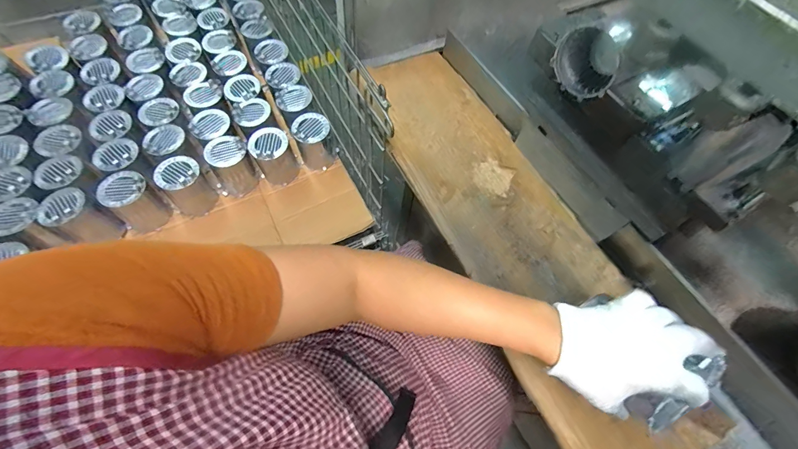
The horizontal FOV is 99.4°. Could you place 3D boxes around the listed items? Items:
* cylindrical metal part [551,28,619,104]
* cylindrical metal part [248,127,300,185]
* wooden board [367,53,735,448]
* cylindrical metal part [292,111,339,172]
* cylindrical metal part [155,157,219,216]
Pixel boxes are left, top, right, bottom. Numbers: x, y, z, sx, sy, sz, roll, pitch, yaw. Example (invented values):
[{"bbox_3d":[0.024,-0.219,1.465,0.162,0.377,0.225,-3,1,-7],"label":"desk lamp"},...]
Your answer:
[{"bbox_3d":[0.265,-0.231,0.480,0.086,0.061,0.088,1,64,-3],"label":"cylindrical metal part"},{"bbox_3d":[-0.301,-0.163,0.824,0.088,0.131,0.083,1,64,-3],"label":"cylindrical metal part"},{"bbox_3d":[0.159,-0.016,0.522,0.208,0.015,0.719,-22,67,-14],"label":"wooden board"},{"bbox_3d":[-0.205,-0.206,0.845,0.091,0.118,0.084,1,64,-3],"label":"cylindrical metal part"},{"bbox_3d":[-0.474,-0.085,0.758,0.086,0.108,0.082,1,64,-3],"label":"cylindrical metal part"}]

